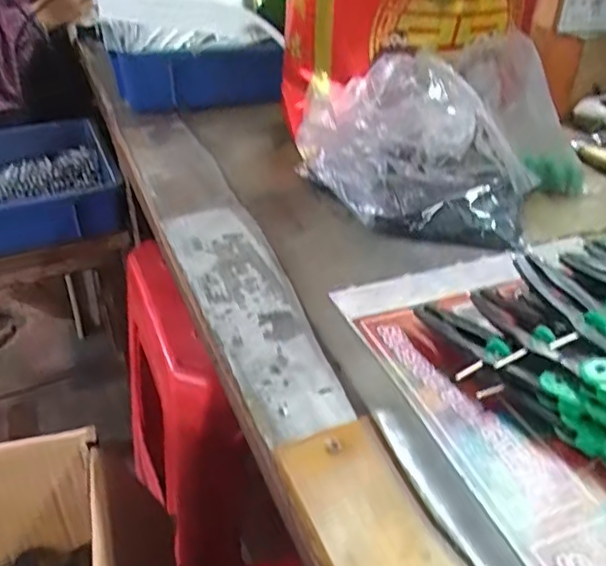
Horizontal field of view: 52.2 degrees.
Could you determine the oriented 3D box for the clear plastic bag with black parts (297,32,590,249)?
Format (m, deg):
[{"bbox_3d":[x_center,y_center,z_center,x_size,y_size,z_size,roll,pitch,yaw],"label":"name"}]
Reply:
[{"bbox_3d":[0.116,-0.132,0.542,0.208,0.116,0.171,26,42,31],"label":"clear plastic bag with black parts"}]

